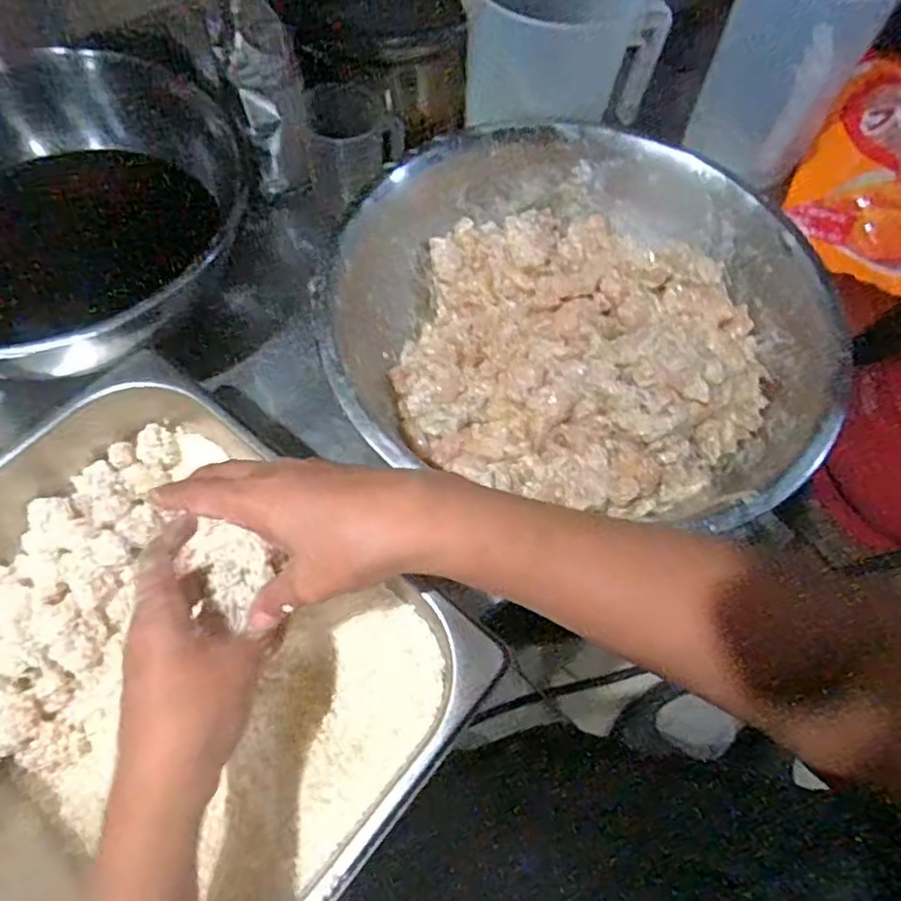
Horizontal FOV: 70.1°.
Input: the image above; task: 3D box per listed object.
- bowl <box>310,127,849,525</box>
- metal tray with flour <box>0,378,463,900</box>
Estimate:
[{"bbox_3d":[0.098,-0.101,0.482,0.351,0.091,0.296,32,66,12],"label":"bowl"},{"bbox_3d":[-0.178,0.118,0.385,0.265,0.083,0.337,-40,73,-20],"label":"metal tray with flour"}]

